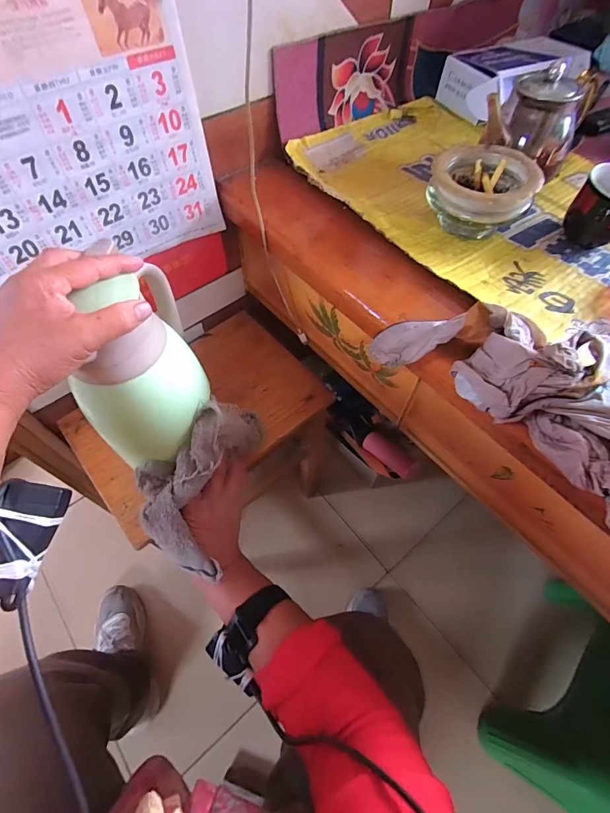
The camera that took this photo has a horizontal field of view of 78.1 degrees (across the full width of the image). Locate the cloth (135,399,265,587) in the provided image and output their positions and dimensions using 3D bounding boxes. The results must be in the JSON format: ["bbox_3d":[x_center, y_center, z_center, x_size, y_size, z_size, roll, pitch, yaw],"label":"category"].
[{"bbox_3d":[-0.113,0.078,0.412,0.105,0.075,0.174,24,78,14],"label":"cloth"}]

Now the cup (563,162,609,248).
[{"bbox_3d":[0.317,-0.204,0.400,0.064,0.066,0.069,0,59,0],"label":"cup"}]

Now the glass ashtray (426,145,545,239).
[{"bbox_3d":[0.189,-0.230,0.412,0.106,0.061,0.099,18,60,11],"label":"glass ashtray"}]

